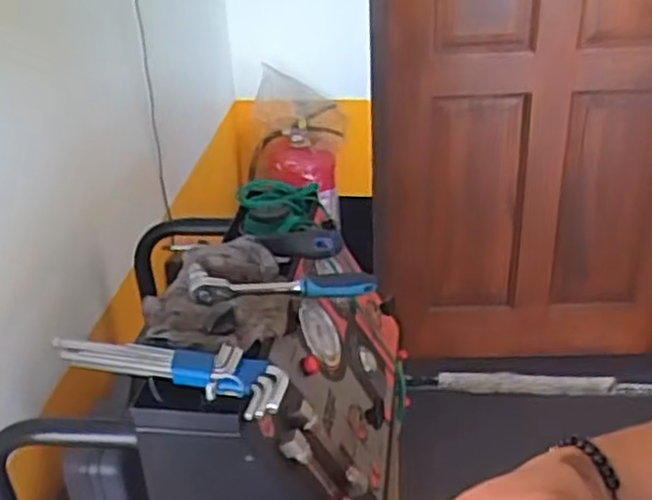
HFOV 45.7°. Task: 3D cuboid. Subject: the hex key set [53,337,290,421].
[{"bbox_3d":[-0.132,0.098,0.665,0.213,0.027,0.054,10,31,23],"label":"hex key set"}]

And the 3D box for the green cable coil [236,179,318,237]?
[{"bbox_3d":[-0.056,-0.055,0.949,0.098,0.034,0.120,-7,29,-8],"label":"green cable coil"}]

